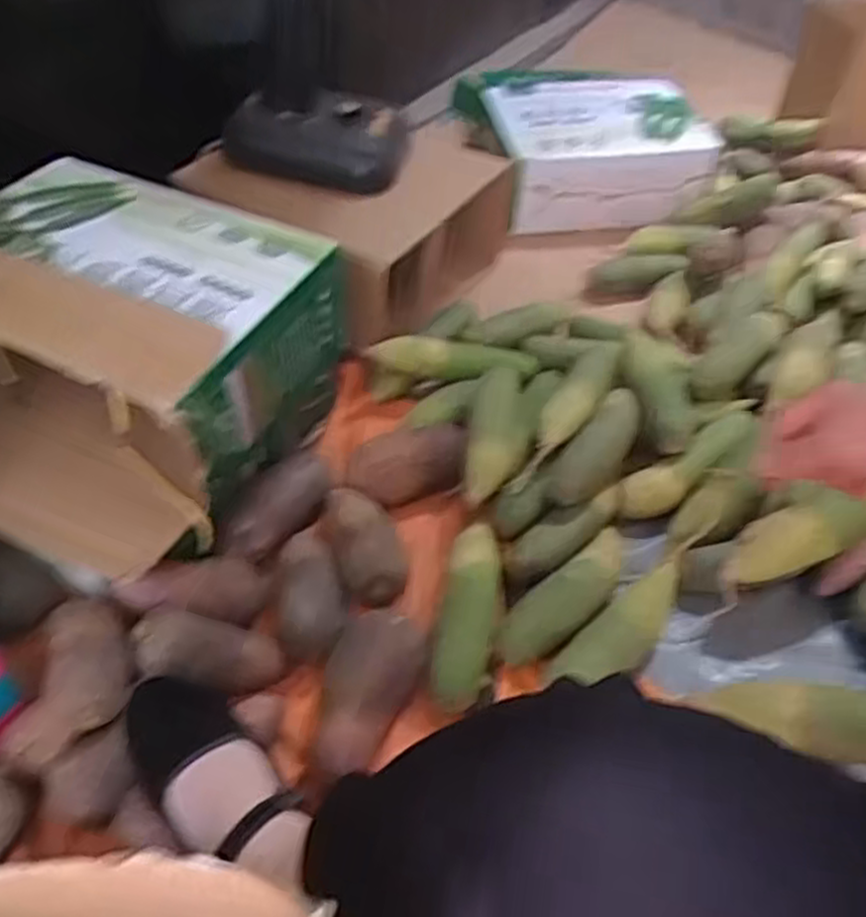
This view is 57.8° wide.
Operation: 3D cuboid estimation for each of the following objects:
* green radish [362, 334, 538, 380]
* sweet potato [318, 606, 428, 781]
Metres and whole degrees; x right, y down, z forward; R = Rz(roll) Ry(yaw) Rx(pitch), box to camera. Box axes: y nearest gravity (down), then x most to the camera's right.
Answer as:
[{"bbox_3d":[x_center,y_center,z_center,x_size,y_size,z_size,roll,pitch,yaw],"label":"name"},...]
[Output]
[{"bbox_3d":[0.028,-0.132,1.017,0.227,0.049,0.047,-2,48,-9],"label":"green radish"},{"bbox_3d":[-0.058,0.209,0.691,0.075,0.063,0.153,16,48,8],"label":"sweet potato"}]

